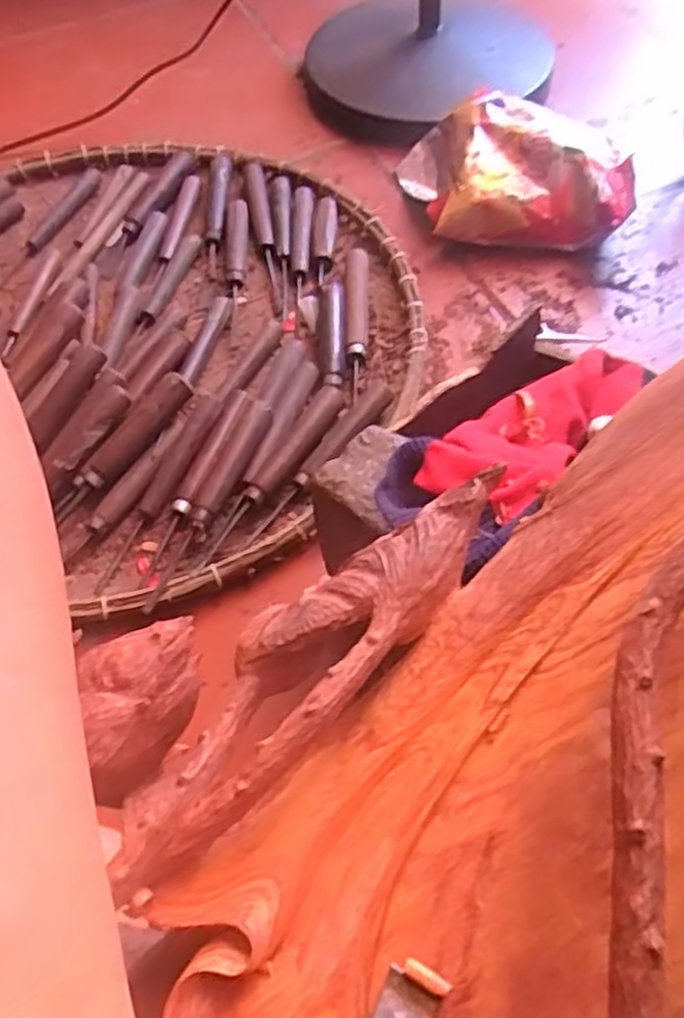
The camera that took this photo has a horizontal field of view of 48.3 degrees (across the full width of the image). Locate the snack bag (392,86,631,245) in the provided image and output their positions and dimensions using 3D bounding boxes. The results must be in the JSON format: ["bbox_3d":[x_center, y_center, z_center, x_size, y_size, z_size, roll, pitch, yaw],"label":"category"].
[{"bbox_3d":[0.157,-0.307,0.703,0.211,0.073,0.132,7,59,8],"label":"snack bag"}]

